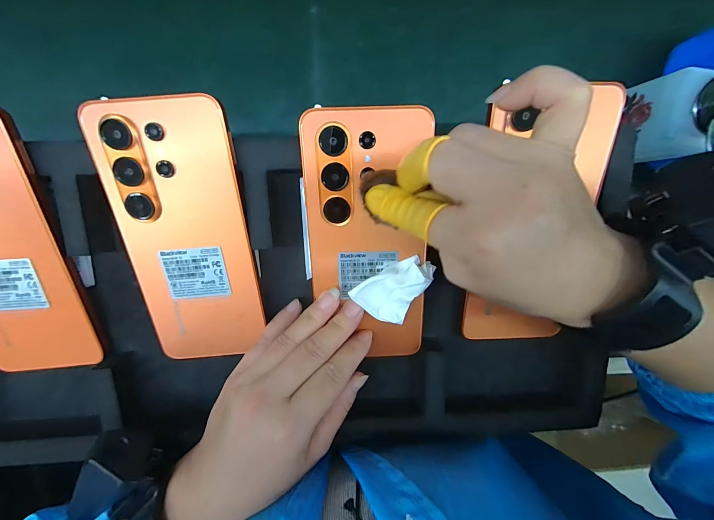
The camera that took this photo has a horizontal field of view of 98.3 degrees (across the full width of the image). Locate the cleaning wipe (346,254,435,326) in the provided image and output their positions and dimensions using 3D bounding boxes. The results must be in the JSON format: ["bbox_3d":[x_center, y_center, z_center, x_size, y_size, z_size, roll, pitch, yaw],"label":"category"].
[{"bbox_3d":[0.023,0.017,0.202,0.040,0.014,0.049,30,95,-6],"label":"cleaning wipe"}]

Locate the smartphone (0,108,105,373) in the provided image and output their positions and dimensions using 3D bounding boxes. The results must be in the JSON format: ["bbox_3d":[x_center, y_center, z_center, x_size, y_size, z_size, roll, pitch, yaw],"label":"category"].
[{"bbox_3d":[-0.222,-0.002,0.193,0.076,0.009,0.167,-3,111,-2],"label":"smartphone"}]

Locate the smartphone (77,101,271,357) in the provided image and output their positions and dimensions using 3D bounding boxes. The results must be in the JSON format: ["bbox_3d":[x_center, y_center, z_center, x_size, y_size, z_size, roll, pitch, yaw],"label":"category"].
[{"bbox_3d":[-0.107,-0.010,0.195,0.076,0.006,0.163,-2,111,-2],"label":"smartphone"}]

